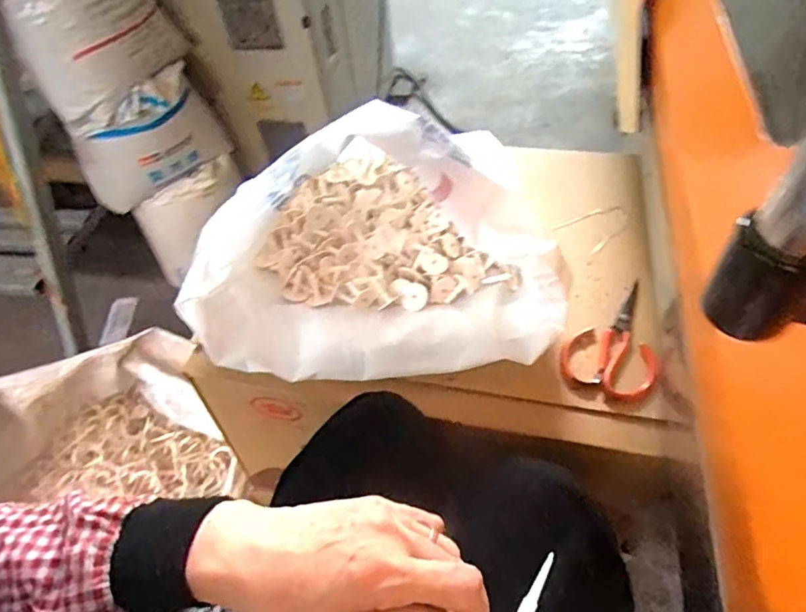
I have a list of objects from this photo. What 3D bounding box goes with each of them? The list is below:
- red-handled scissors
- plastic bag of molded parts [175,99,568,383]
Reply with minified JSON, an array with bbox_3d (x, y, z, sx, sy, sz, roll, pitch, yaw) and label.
[{"bbox_3d":[0.265,0.039,0.659,0.107,0.025,0.165,19,56,19],"label":"red-handled scissors"},{"bbox_3d":[-0.038,-0.108,0.643,0.402,0.262,0.309,-7,51,0],"label":"plastic bag of molded parts"}]

